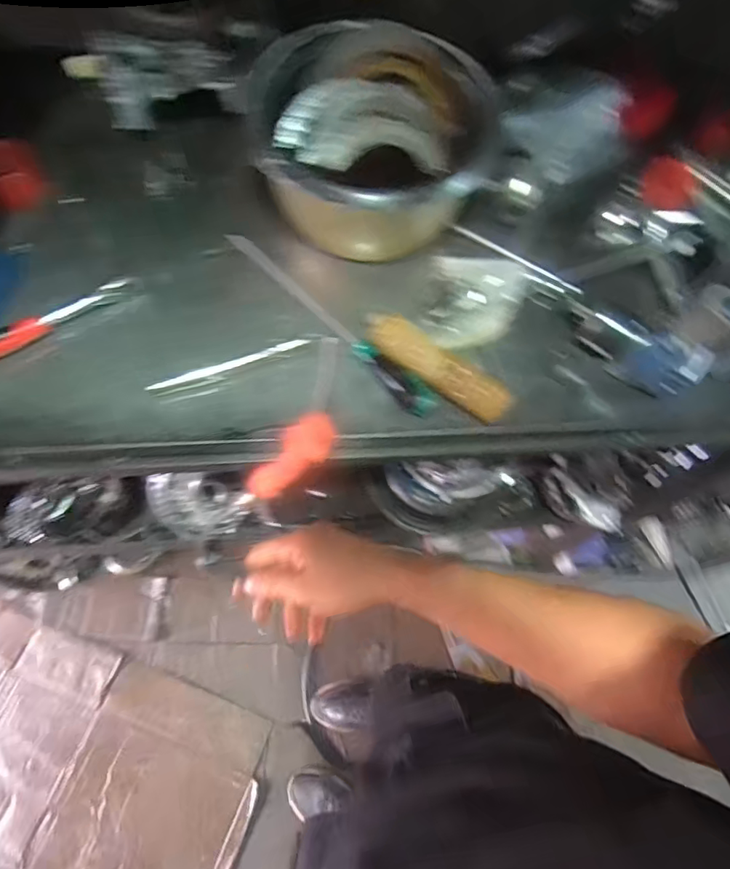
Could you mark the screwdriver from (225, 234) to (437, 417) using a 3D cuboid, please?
[{"bbox_3d":[-0.050,-0.141,0.652,0.336,0.026,0.030,42,71,10],"label":"screwdriver"}]

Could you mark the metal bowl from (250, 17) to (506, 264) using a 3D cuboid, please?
[{"bbox_3d":[0.006,-0.376,0.691,0.258,0.130,0.256,2,69,-5],"label":"metal bowl"}]

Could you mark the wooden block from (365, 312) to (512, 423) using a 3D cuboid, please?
[{"bbox_3d":[0.081,-0.079,0.626,0.188,0.030,0.050,36,70,8],"label":"wooden block"}]

